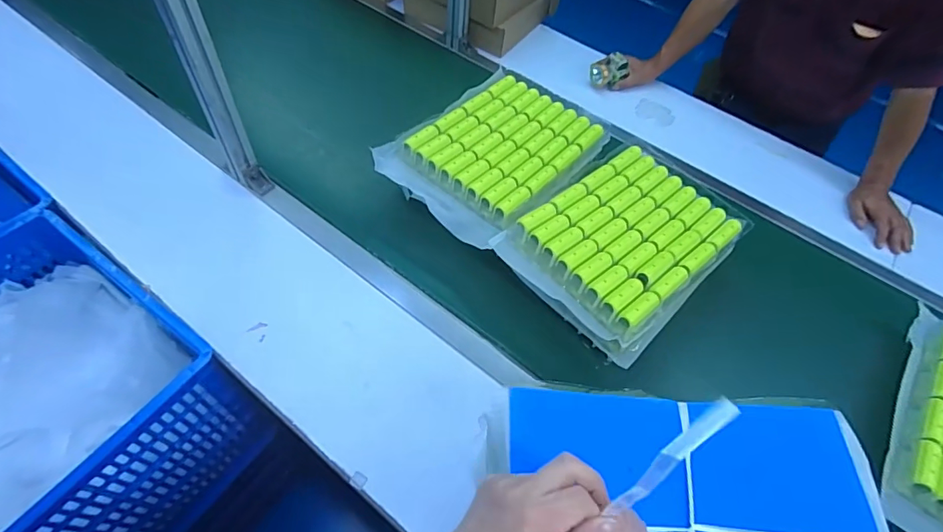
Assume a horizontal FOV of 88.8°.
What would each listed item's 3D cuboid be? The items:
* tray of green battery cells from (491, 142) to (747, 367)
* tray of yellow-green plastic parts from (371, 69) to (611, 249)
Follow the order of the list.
[{"bbox_3d":[0.271,-0.046,0.851,0.385,0.090,0.287,-37,64,-28],"label":"tray of green battery cells"},{"bbox_3d":[0.058,-0.239,0.949,0.291,0.050,0.433,37,59,21],"label":"tray of yellow-green plastic parts"}]

